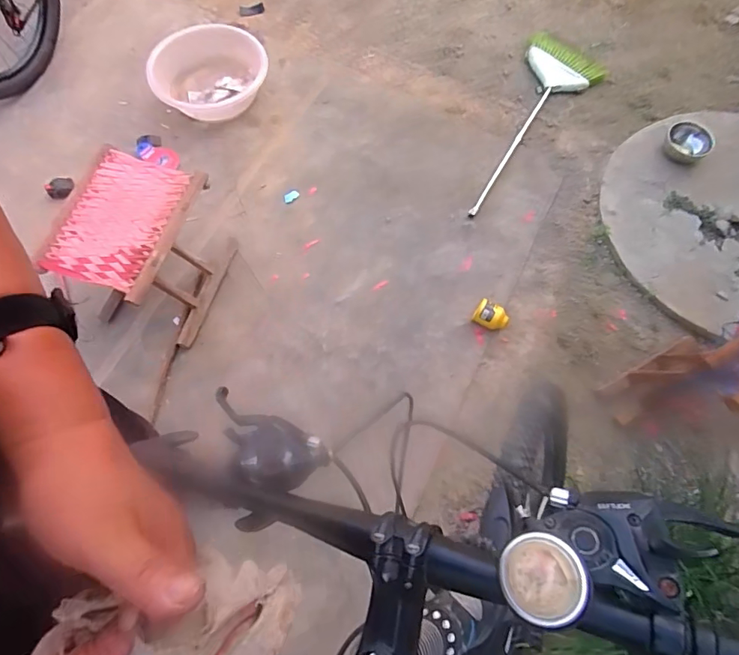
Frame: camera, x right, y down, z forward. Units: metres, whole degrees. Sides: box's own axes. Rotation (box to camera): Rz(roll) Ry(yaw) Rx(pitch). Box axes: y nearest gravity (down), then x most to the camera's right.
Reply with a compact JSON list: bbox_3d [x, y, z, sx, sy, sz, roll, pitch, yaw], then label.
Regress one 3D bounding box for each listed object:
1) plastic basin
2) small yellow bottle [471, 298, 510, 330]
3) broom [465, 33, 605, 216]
[{"bbox_3d":[-0.473,-0.762,1.396,0.350,0.121,0.327,-21,74,-8],"label":"plastic basin"},{"bbox_3d":[0.312,-0.024,1.196,0.089,0.059,0.065,34,75,9],"label":"small yellow bottle"},{"bbox_3d":[0.506,-0.608,1.405,0.259,0.046,0.732,24,73,6],"label":"broom"}]

